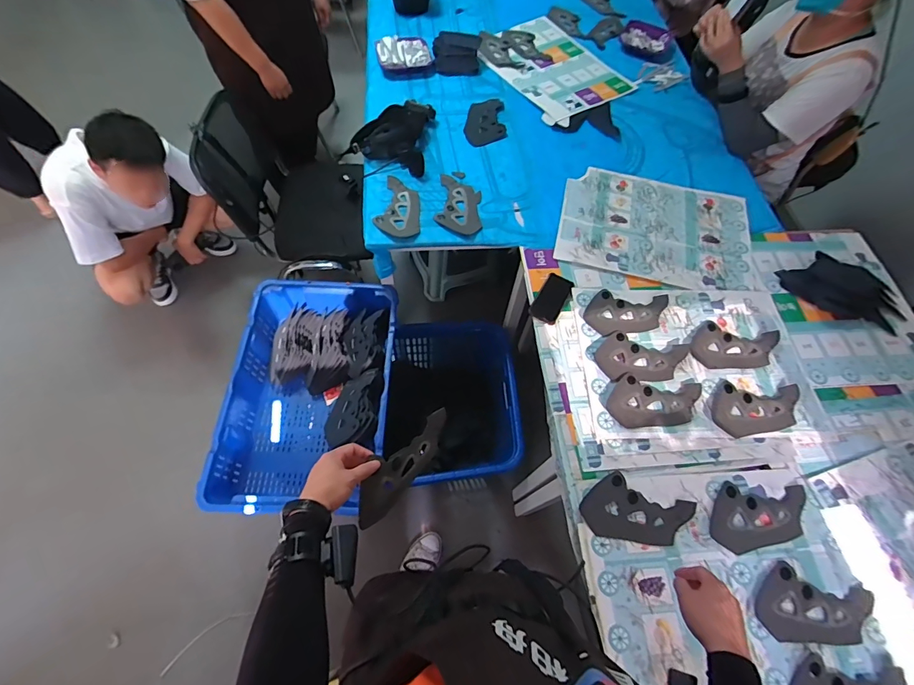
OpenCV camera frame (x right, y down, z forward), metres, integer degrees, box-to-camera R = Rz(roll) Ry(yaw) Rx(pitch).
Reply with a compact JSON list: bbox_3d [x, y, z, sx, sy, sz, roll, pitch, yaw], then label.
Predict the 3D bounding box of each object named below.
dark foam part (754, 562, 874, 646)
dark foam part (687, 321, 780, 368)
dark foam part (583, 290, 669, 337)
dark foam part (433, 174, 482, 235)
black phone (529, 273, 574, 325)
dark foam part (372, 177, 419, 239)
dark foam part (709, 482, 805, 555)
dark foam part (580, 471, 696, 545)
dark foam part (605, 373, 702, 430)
[{"bbox_3d":[0.688,0.504,0.801,0.235,0.016,0.125,6,62,-1],"label":"dark foam part"},{"bbox_3d":[0.703,0.010,1.048,0.247,0.019,0.118,6,62,-1],"label":"dark foam part"},{"bbox_3d":[0.436,-0.083,1.063,0.242,0.021,0.119,-10,64,-9],"label":"dark foam part"},{"bbox_3d":[0.008,-0.394,1.192,0.129,0.016,0.214,8,62,0],"label":"dark foam part"},{"bbox_3d":[0.240,-0.114,1.060,0.069,0.015,0.148,29,64,11],"label":"black phone"},{"bbox_3d":[-0.165,-0.375,1.169,0.122,0.022,0.216,0,62,-4],"label":"dark foam part"},{"bbox_3d":[0.629,0.362,0.863,0.225,0.018,0.130,3,62,-2],"label":"dark foam part"},{"bbox_3d":[0.366,0.336,0.840,0.228,0.014,0.122,9,62,1],"label":"dark foam part"},{"bbox_3d":[0.450,0.129,0.947,0.231,0.018,0.119,-5,63,-6],"label":"dark foam part"}]

